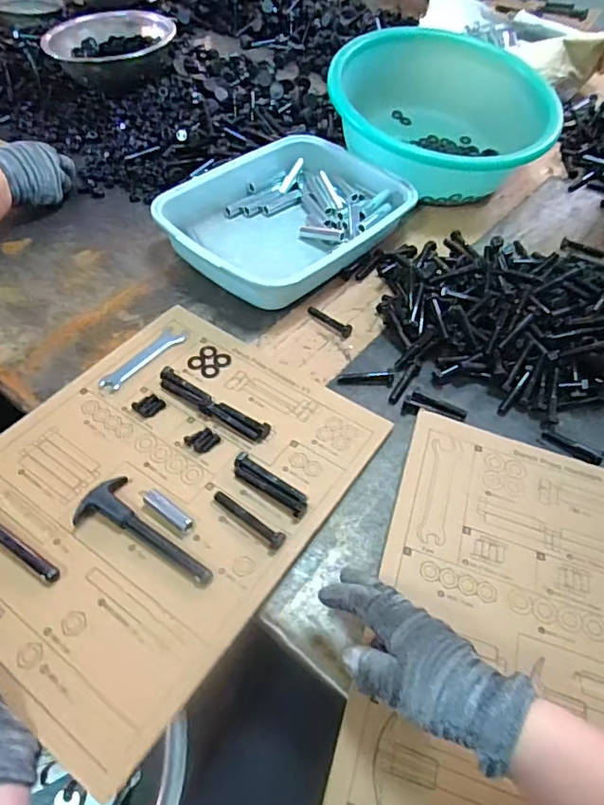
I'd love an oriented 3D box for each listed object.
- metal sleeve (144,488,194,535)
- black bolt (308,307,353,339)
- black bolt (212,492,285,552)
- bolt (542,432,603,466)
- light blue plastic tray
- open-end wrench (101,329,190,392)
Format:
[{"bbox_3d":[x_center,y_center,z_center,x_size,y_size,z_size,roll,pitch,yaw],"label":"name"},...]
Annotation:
[{"bbox_3d":[-0.115,0.094,0.455,0.052,0.010,0.017,38,58,22],"label":"metal sleeve"},{"bbox_3d":[0.033,-0.098,0.628,0.063,0.010,0.014,38,58,21],"label":"black bolt"},{"bbox_3d":[-0.046,0.097,0.453,0.076,0.015,0.012,38,58,21],"label":"black bolt"},{"bbox_3d":[0.274,0.046,0.540,0.016,0.008,0.058,-35,48,-27],"label":"bolt"},{"bbox_3d":[-0.019,-0.257,0.724,0.239,0.053,0.332,36,58,21],"label":"light blue plastic tray"},{"bbox_3d":[-0.169,-0.049,0.574,0.028,0.004,0.109,30,56,17],"label":"open-end wrench"}]

